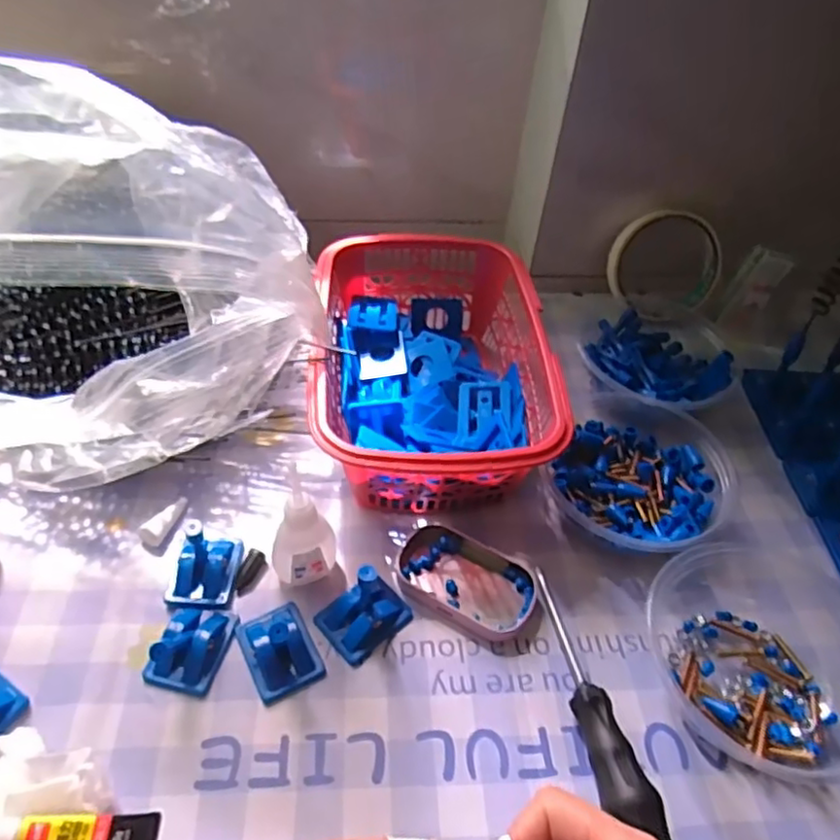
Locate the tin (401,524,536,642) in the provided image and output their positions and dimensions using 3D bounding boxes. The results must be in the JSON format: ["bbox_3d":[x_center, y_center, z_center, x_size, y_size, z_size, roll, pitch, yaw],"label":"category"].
[{"bbox_3d":[0.027,0.091,0.374,0.078,0.010,0.052,20,48,14],"label":"tin"}]

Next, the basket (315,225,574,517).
[{"bbox_3d":[0.006,-0.035,0.442,0.144,0.079,0.201,-1,46,-5],"label":"basket"}]

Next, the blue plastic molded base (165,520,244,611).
[{"bbox_3d":[-0.117,0.074,0.356,0.033,0.042,0.042,6,46,1],"label":"blue plastic molded base"}]

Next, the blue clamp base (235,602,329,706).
[{"bbox_3d":[-0.073,0.113,0.334,0.034,0.026,0.046,-21,52,-23],"label":"blue clamp base"}]

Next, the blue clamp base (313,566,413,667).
[{"bbox_3d":[-0.029,0.095,0.344,0.044,0.042,0.035,-32,56,-30],"label":"blue clamp base"}]

